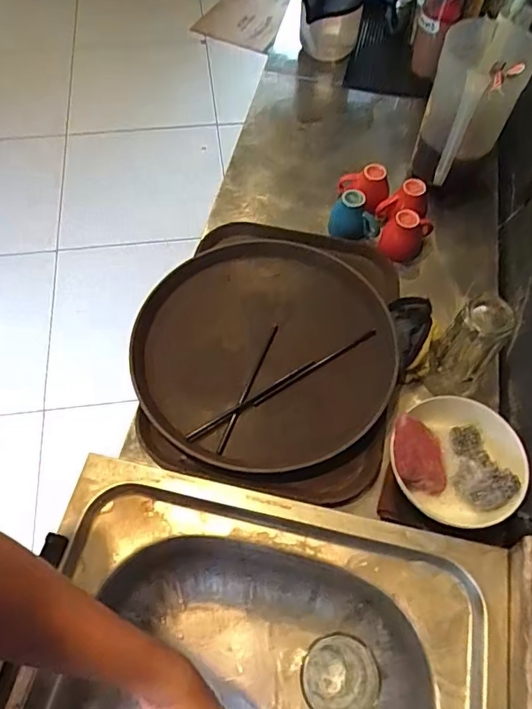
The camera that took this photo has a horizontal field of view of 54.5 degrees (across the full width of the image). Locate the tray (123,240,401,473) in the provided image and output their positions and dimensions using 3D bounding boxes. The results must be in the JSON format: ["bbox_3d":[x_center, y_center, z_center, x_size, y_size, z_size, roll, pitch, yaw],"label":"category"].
[{"bbox_3d":[-0.003,-0.024,0.686,0.333,0.027,0.350,1,60,-2],"label":"tray"}]

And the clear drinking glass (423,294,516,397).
[{"bbox_3d":[0.250,-0.003,0.647,0.069,0.163,0.056,39,66,18],"label":"clear drinking glass"}]

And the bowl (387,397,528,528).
[{"bbox_3d":[0.217,0.114,0.594,0.144,0.071,0.139,1,60,-2],"label":"bowl"}]

